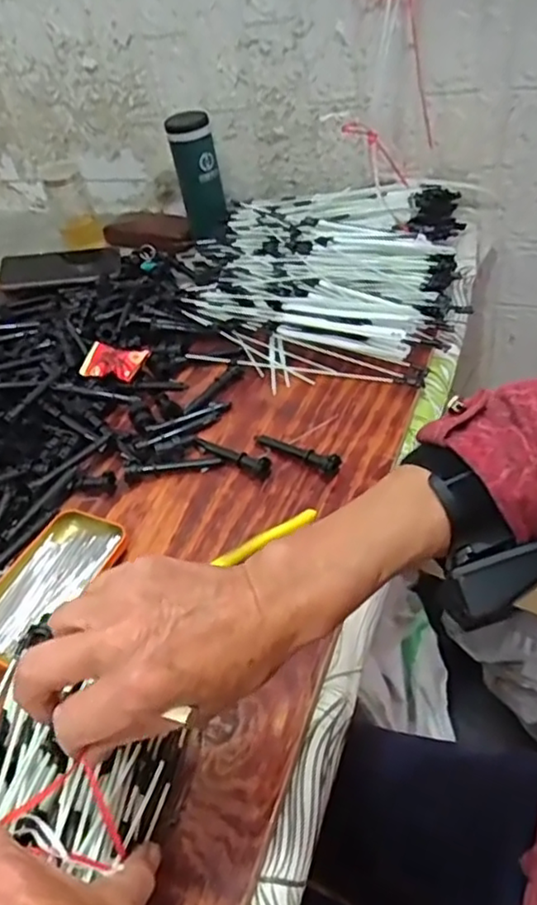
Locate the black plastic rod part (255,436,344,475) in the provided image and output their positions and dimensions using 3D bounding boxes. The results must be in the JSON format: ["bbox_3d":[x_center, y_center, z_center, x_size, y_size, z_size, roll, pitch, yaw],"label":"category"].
[{"bbox_3d":[0.026,-0.003,0.621,0.092,0.021,0.017,24,53,32],"label":"black plastic rod part"}]

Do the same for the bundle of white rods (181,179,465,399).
[{"bbox_3d":[0.067,-0.231,0.810,0.341,0.057,0.391,0,44,12],"label":"bundle of white rods"}]

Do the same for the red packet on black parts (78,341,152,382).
[{"bbox_3d":[-0.174,-0.101,0.734,0.073,0.015,0.047,11,66,15],"label":"red packet on black parts"}]

